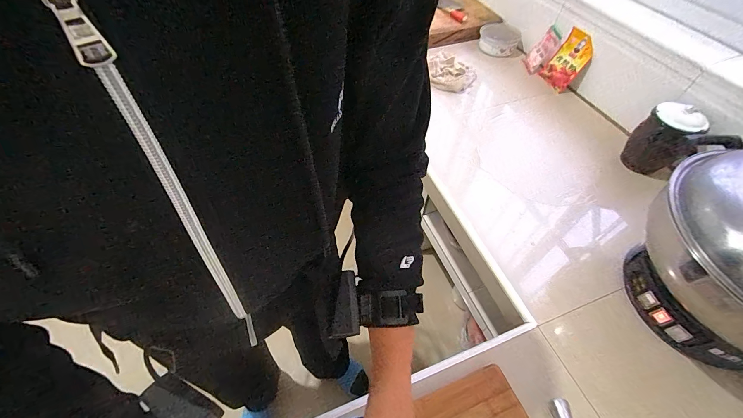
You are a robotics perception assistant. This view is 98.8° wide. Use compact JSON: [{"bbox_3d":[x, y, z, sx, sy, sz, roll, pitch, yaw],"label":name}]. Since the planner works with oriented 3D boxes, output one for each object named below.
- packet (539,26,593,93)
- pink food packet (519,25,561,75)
[{"bbox_3d":[0.558,-0.421,0.913,0.016,0.156,0.104,-8,61,-18],"label":"packet"},{"bbox_3d":[0.521,-0.482,0.980,0.012,0.130,0.068,-9,69,-23],"label":"pink food packet"}]

